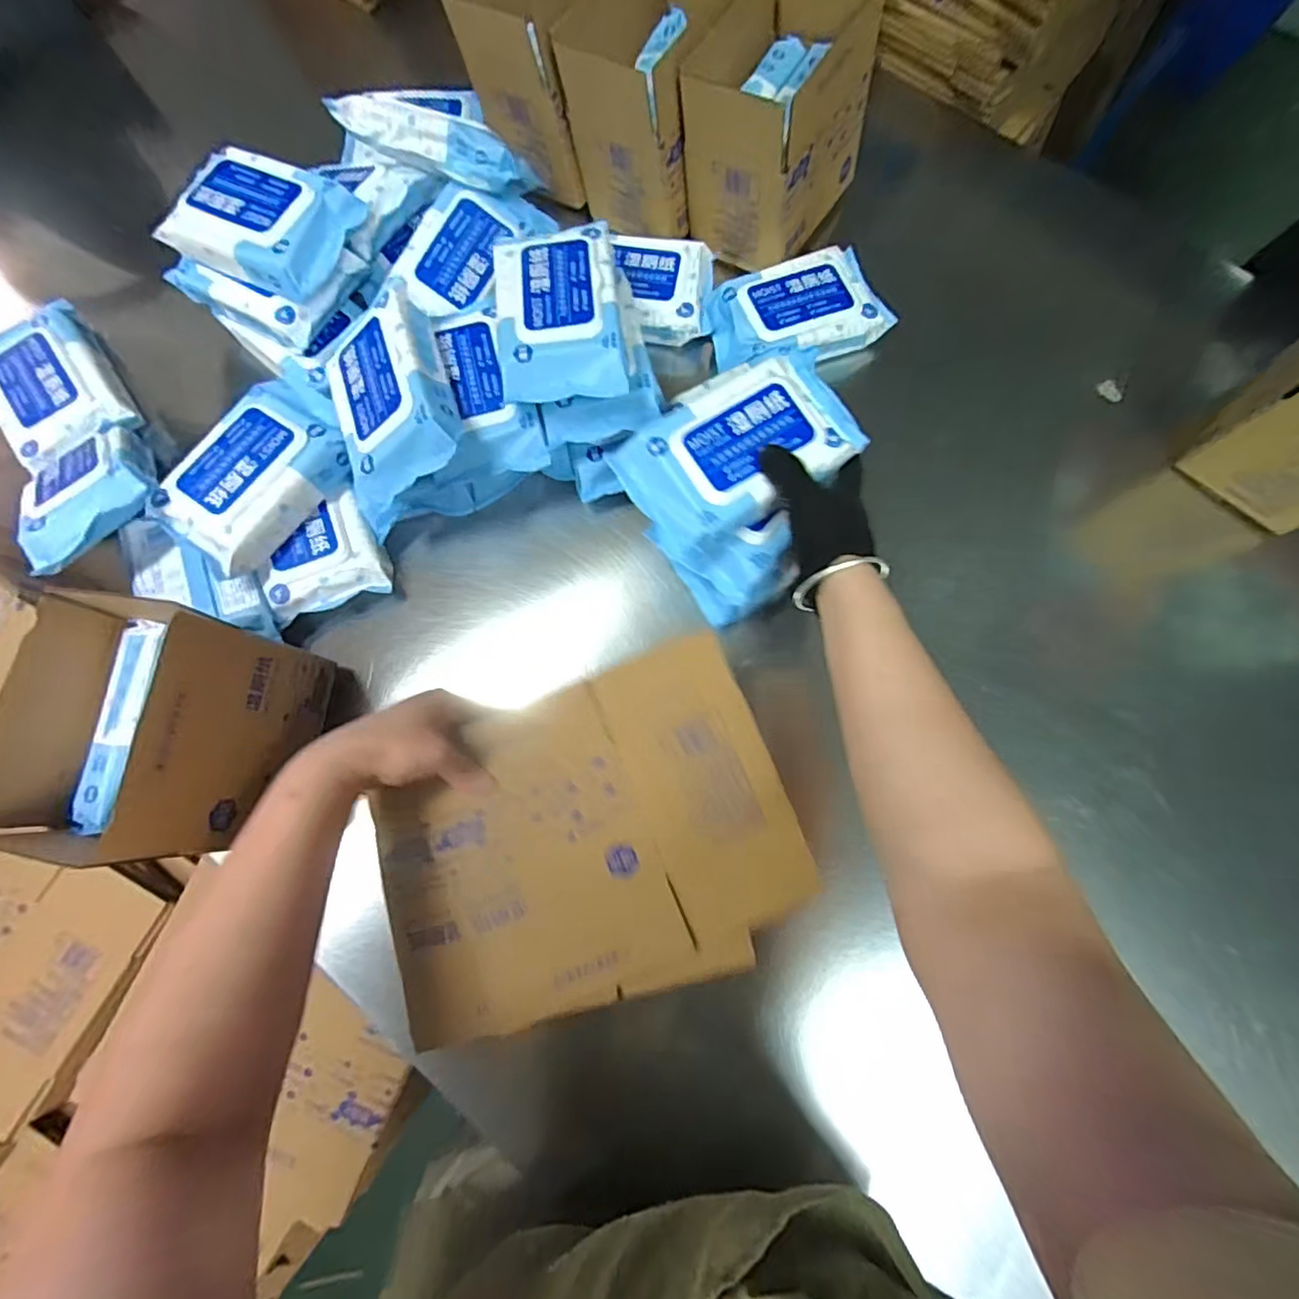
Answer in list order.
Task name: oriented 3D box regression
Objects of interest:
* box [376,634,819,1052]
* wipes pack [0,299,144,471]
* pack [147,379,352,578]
[{"bbox_3d":[-0.048,0.143,0.428,0.297,0.022,0.217,-21,81,-3],"label":"box"},{"bbox_3d":[-0.577,-0.259,0.569,0.104,0.042,0.152,-40,82,-6],"label":"wipes pack"},{"bbox_3d":[-0.342,-0.152,0.511,0.107,0.047,0.156,36,83,6],"label":"pack"}]

